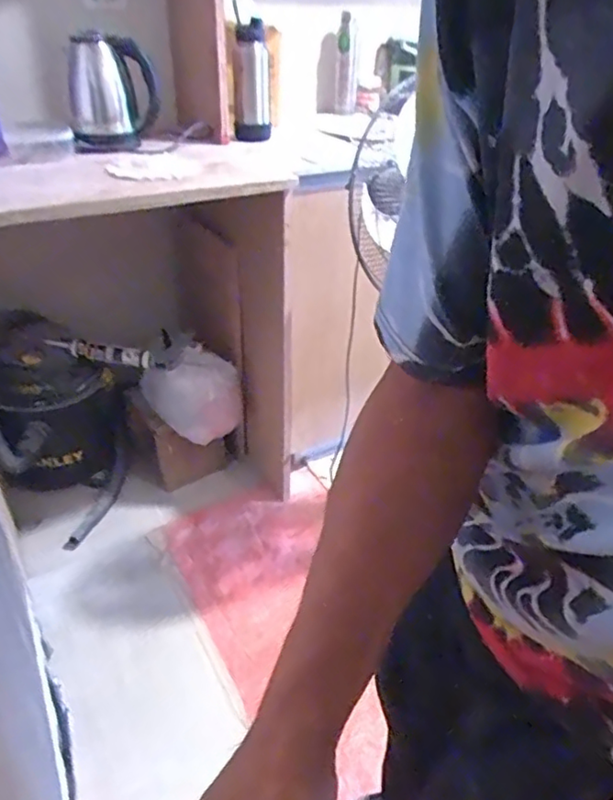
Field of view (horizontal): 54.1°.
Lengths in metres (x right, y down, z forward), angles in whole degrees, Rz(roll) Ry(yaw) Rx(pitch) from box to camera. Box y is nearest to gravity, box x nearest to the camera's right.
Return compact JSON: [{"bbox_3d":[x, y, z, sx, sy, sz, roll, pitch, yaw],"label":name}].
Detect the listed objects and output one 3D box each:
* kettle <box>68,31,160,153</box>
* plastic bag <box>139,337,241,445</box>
[{"bbox_3d":[-0.531,-0.844,1.651,0.253,0.274,0.218,-6,34,-9],"label":"kettle"},{"bbox_3d":[-0.360,-0.018,1.915,0.277,0.276,0.176,-22,40,-30],"label":"plastic bag"}]

